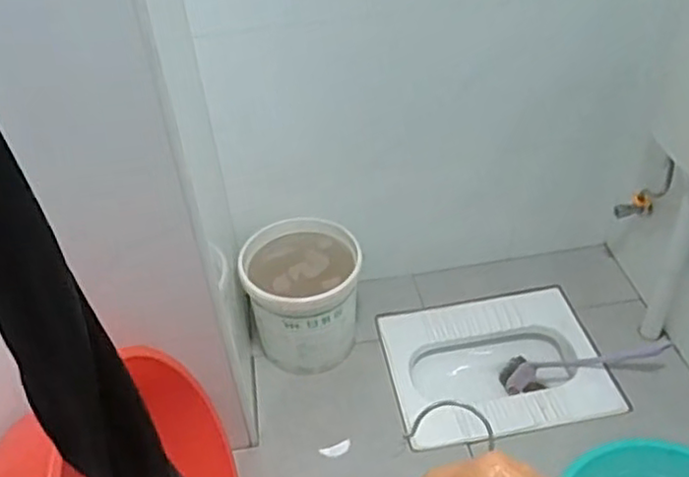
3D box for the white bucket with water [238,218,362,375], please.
[{"bbox_3d":[-0.103,0.146,1.698,0.281,0.282,0.263,-2,40,2],"label":"white bucket with water"}]

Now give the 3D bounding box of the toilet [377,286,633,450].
[{"bbox_3d":[0.393,0.350,1.758,0.553,0.165,0.433,-12,41,-9],"label":"toilet"}]

